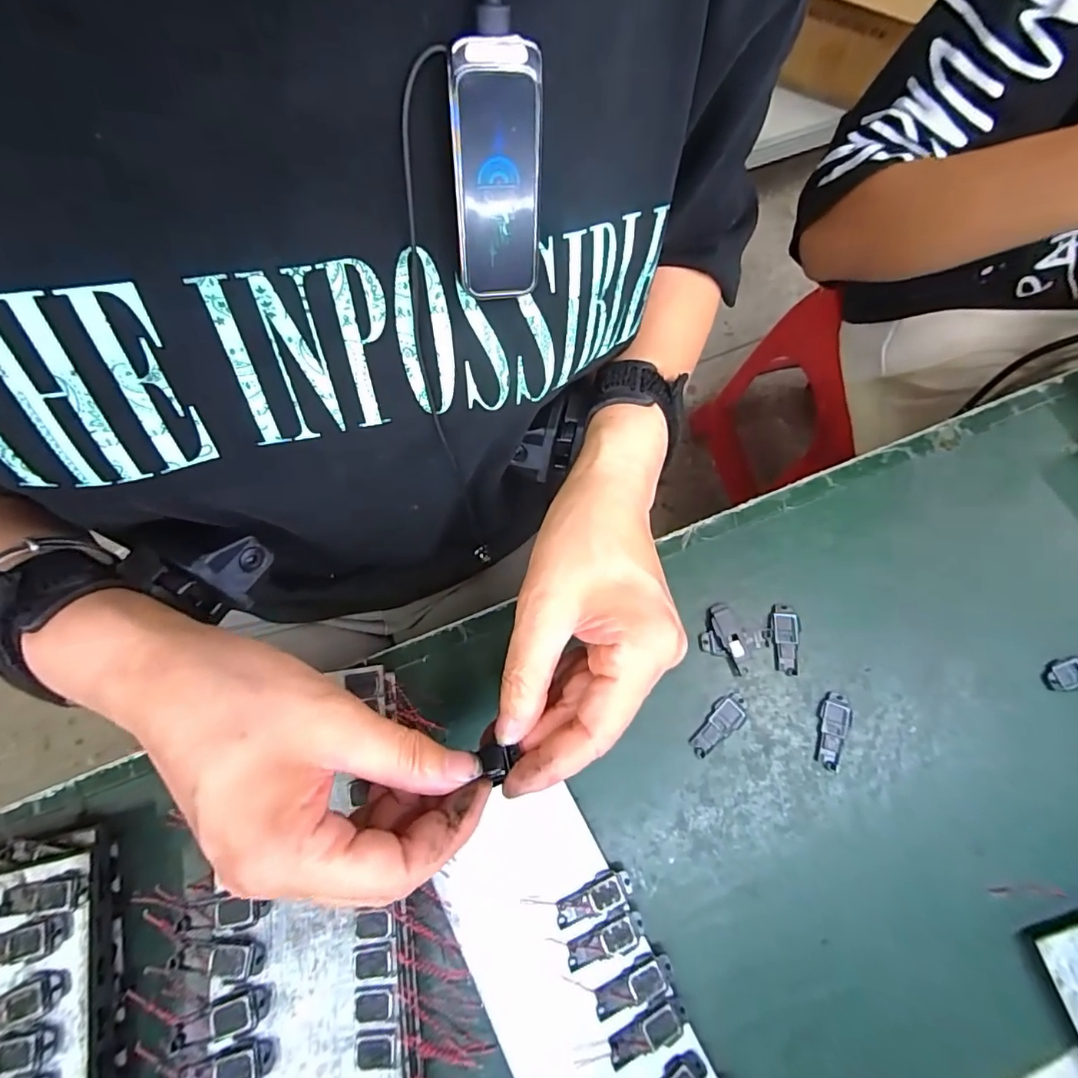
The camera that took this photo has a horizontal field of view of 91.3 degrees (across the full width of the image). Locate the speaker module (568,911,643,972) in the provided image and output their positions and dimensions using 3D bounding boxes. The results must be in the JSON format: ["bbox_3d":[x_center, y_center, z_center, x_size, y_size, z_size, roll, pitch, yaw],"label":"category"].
[{"bbox_3d":[0.032,0.194,0.254,0.039,0.004,0.014,-18,72,-6],"label":"speaker module"}]

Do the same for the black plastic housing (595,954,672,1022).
[{"bbox_3d":[0.045,0.211,0.248,0.039,0.004,0.015,-22,73,-7],"label":"black plastic housing"}]

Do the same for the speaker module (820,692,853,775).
[{"bbox_3d":[0.163,0.106,0.290,0.014,0.004,0.041,17,72,6],"label":"speaker module"}]

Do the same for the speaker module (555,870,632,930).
[{"bbox_3d":[0.027,0.178,0.261,0.038,0.004,0.016,-15,72,-5],"label":"speaker module"}]

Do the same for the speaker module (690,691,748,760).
[{"bbox_3d":[0.100,0.103,0.291,0.041,0.004,0.017,-43,76,-13],"label":"speaker module"}]

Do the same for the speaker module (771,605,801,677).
[{"bbox_3d":[0.143,0.058,0.306,0.017,0.004,0.039,7,72,2],"label":"speaker module"}]

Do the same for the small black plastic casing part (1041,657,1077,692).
[{"bbox_3d":[0.307,0.075,0.301,0.038,0.006,0.016,-15,72,-5],"label":"small black plastic casing part"}]

